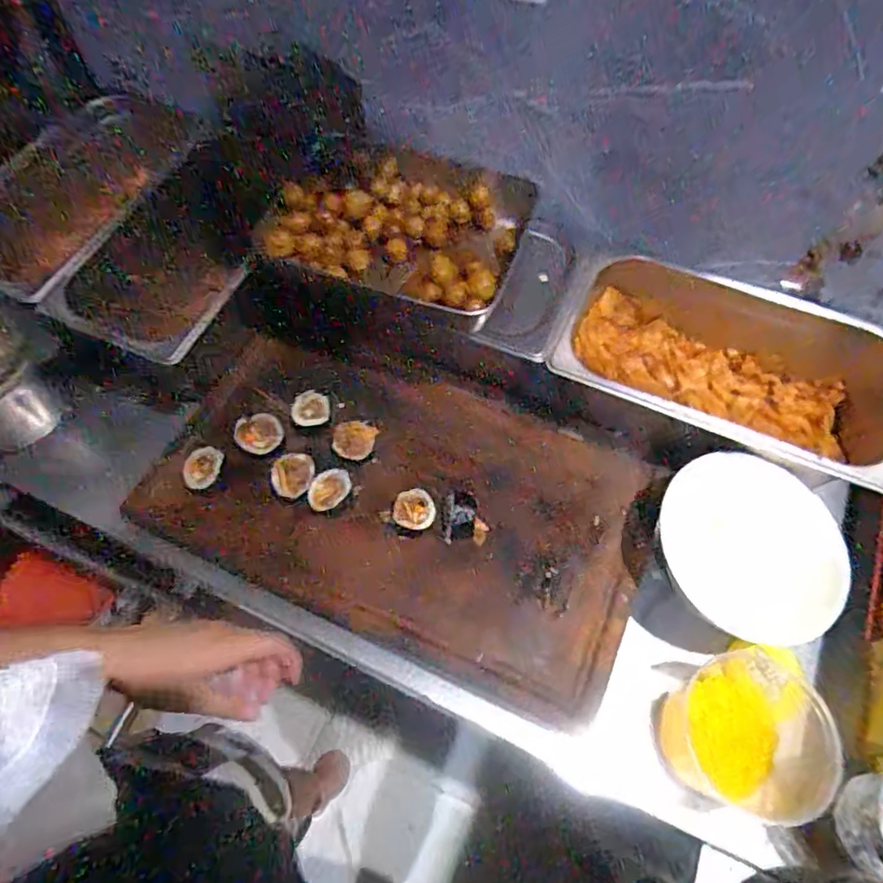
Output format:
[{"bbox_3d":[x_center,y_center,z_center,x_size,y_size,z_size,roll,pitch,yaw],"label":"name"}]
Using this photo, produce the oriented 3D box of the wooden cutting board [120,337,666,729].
[{"bbox_3d":[-0.040,0.057,0.594,0.492,0.059,0.287,20,65,10],"label":"wooden cutting board"}]

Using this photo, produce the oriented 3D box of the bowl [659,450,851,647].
[{"bbox_3d":[0.287,0.096,0.530,0.171,0.061,0.136,40,70,19],"label":"bowl"}]

